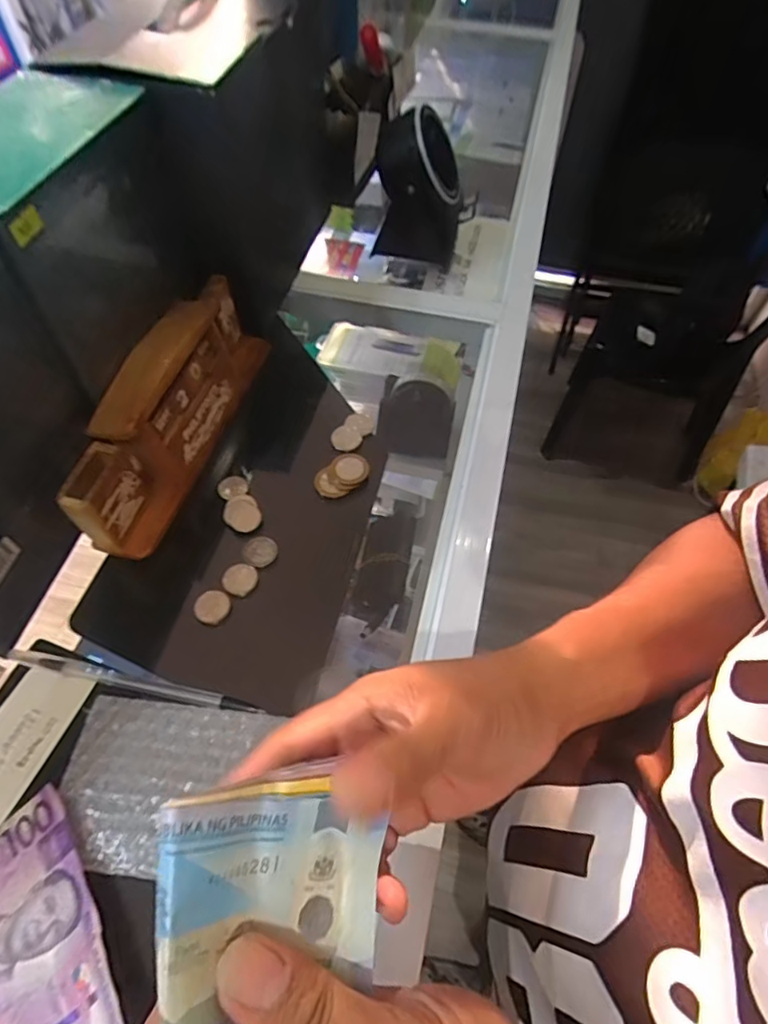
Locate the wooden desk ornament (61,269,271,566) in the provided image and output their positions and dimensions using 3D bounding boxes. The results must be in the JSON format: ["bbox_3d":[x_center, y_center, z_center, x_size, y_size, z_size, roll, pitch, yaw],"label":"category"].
[{"bbox_3d":[-0.159,-0.084,0.434,0.052,0.078,0.237,11,57,6],"label":"wooden desk ornament"}]

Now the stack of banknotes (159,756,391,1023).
[{"bbox_3d":[-0.035,0.124,0.186,0.075,0.009,0.068,6,71,-39],"label":"stack of banknotes"}]

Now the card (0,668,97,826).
[{"bbox_3d":[-0.214,0.132,0.328,0.041,0.004,0.084,23,56,2],"label":"card"}]

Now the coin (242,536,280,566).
[{"bbox_3d":[-0.089,0.028,0.405,0.023,0.004,0.022,-1,66,2],"label":"coin"}]

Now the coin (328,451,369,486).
[{"bbox_3d":[-0.028,-0.034,0.446,0.030,0.006,0.030,3,56,-4],"label":"coin"}]

